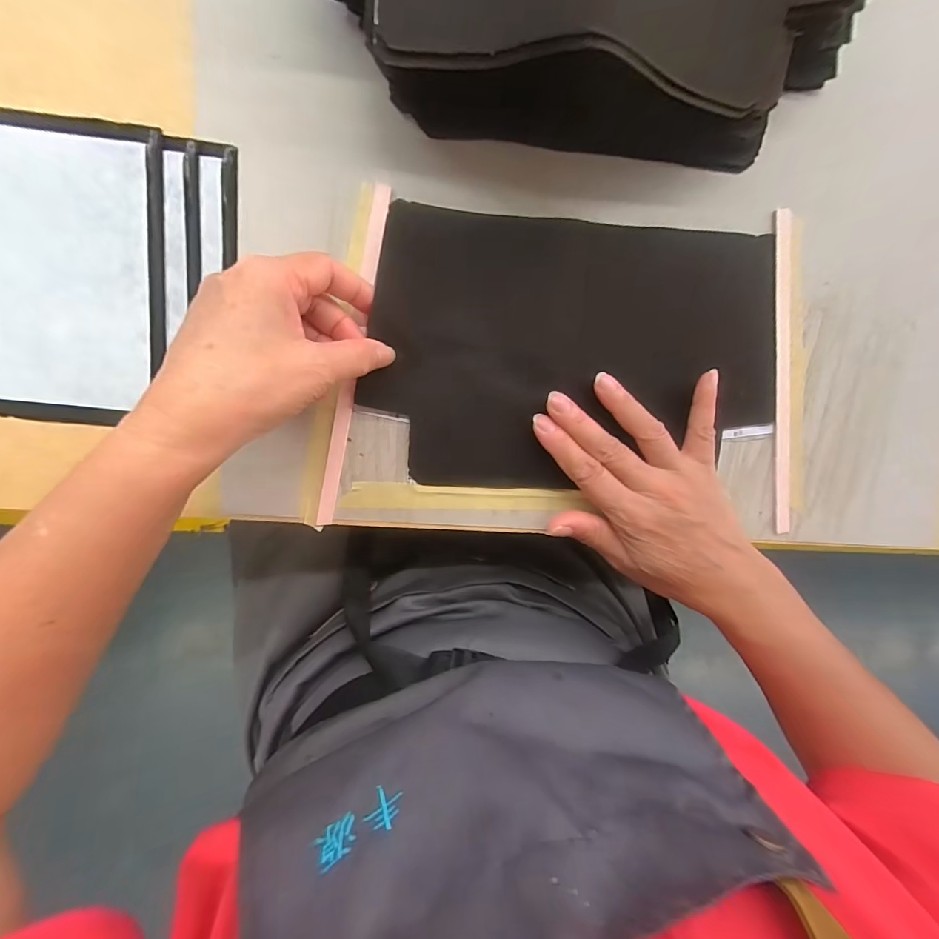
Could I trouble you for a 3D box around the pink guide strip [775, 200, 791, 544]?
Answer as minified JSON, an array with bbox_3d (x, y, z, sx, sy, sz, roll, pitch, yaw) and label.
[{"bbox_3d":[0.216,-0.061,0.305,0.012,0.006,0.215,-7,98,-3],"label":"pink guide strip"}]

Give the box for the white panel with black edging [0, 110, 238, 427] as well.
[{"bbox_3d":[-0.232,-0.115,0.264,0.169,0.004,0.171,5,98,-5],"label":"white panel with black edging"}]

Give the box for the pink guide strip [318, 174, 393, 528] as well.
[{"bbox_3d":[-0.076,-0.069,0.283,0.011,0.008,0.217,11,97,-6],"label":"pink guide strip"}]

